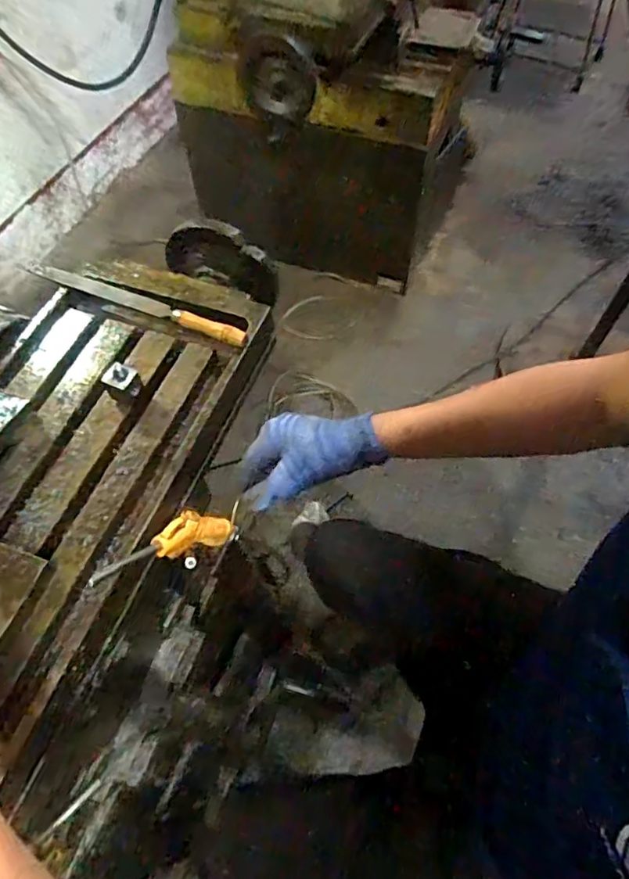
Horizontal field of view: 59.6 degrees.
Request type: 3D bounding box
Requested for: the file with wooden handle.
[{"bbox_3d":[-0.205,-0.158,0.615,0.300,0.022,0.024,22,62,14],"label":"file with wooden handle"}]

